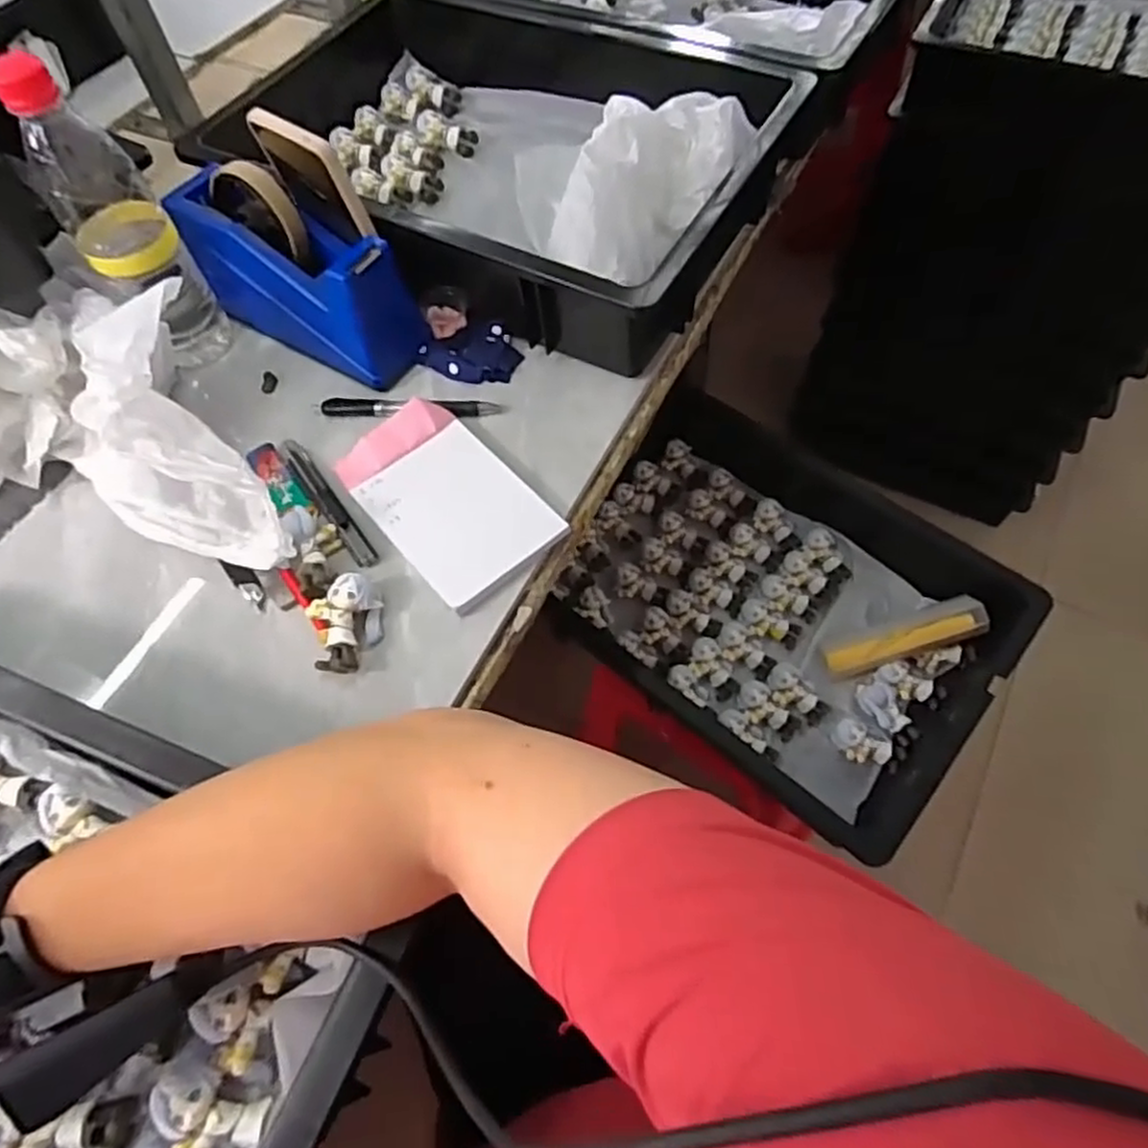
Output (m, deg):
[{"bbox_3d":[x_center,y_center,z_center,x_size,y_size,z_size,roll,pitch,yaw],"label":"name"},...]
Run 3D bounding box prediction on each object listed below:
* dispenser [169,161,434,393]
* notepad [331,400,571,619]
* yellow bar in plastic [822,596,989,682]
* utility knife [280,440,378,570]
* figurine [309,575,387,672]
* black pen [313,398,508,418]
[{"bbox_3d":[-0.213,-0.233,0.550,0.189,0.106,0.068,29,66,18],"label":"dispenser"},{"bbox_3d":[-0.087,-0.054,0.500,0.097,0.020,0.154,-36,72,-21],"label":"notepad"},{"bbox_3d":[0.310,0.060,0.681,0.143,0.018,0.039,-23,59,17],"label":"yellow bar in plastic"},{"bbox_3d":[-0.178,-0.054,0.511,0.016,0.010,0.132,-34,64,-15],"label":"utility knife"},{"bbox_3d":[-0.143,0.031,0.457,0.042,0.028,0.056,-16,61,-6],"label":"figurine"},{"bbox_3d":[-0.129,-0.128,0.553,0.146,0.016,0.019,1,61,4],"label":"black pen"}]

